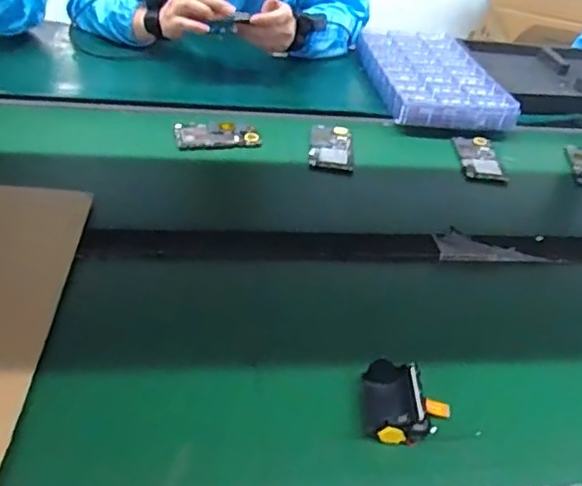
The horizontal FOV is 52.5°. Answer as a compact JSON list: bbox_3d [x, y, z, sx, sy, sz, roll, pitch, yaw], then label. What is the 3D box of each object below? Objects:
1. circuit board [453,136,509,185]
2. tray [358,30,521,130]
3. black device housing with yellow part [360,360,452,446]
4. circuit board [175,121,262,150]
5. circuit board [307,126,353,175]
[{"bbox_3d":[0.293,-0.139,0.924,0.068,0.006,0.117,4,41,-5],"label":"circuit board"},{"bbox_3d":[0.254,-0.325,1.118,0.225,0.046,0.365,0,41,-11],"label":"tray"},{"bbox_3d":[0.107,0.145,0.536,0.078,0.036,0.073,10,41,2],"label":"black device housing with yellow part"},{"bbox_3d":[-0.111,-0.161,0.885,0.121,0.014,0.058,-4,42,-15],"label":"circuit board"},{"bbox_3d":[0.061,-0.152,0.898,0.064,0.012,0.105,6,40,-4],"label":"circuit board"}]

